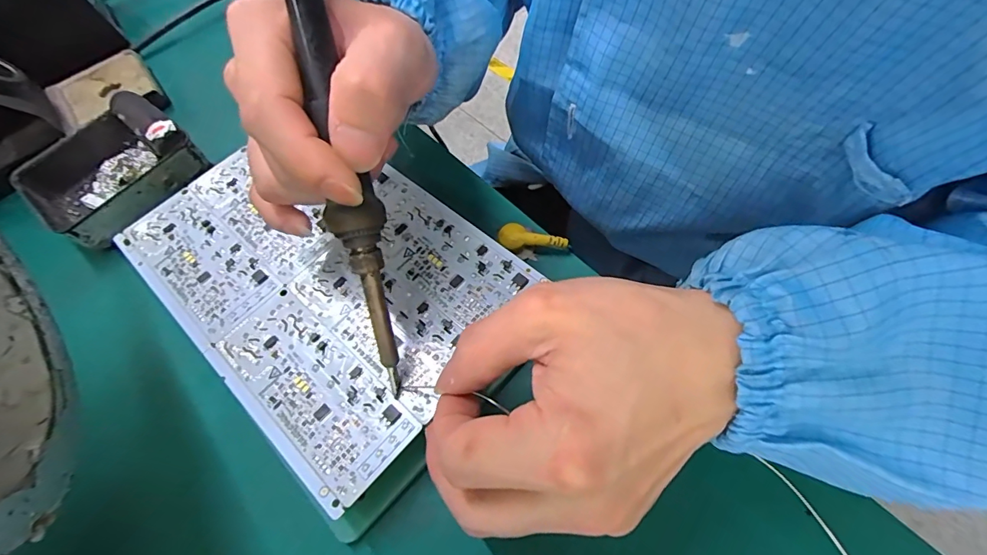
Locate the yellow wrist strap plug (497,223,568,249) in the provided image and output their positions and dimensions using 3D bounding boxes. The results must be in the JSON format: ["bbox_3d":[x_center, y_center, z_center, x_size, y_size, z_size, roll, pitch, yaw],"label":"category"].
[{"bbox_3d":[0.022,-0.022,0.247,0.038,0.005,0.014,6,63,10],"label":"yellow wrist strap plug"}]

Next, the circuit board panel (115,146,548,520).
[{"bbox_3d":[-0.094,-0.008,0.233,0.201,0.009,0.134,35,72,22],"label":"circuit board panel"}]

